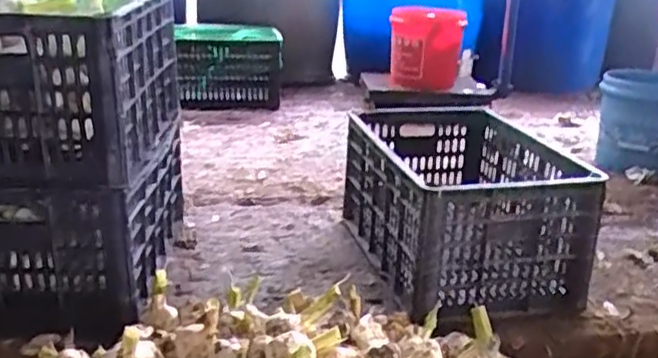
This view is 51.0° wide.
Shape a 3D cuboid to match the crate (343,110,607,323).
[{"bbox_3d":[0.246,0.030,1.258,0.347,0.220,0.510,-4,22,-12],"label":"crate"}]

